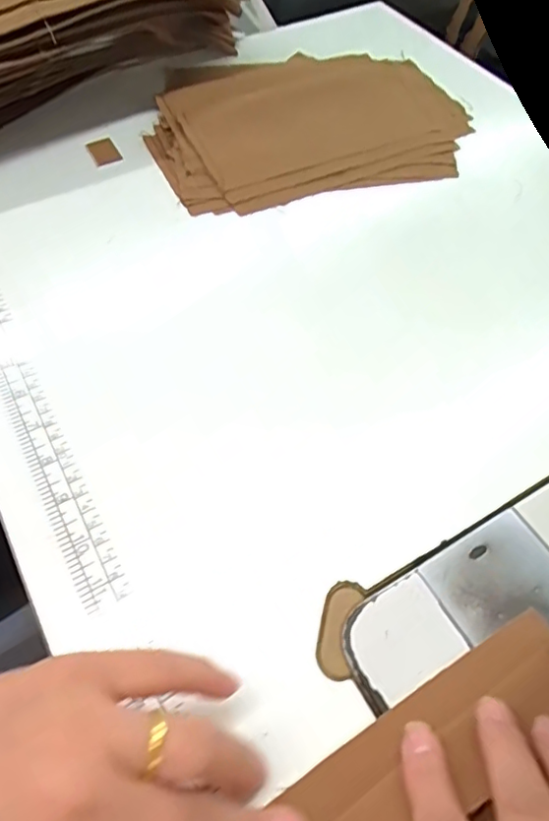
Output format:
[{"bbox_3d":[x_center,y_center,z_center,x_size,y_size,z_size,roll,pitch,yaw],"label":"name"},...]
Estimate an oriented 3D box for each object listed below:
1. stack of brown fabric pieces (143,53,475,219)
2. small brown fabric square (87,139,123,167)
[{"bbox_3d":[0.031,-0.251,0.476,0.259,0.019,0.194,-8,58,-6],"label":"stack of brown fabric pieces"},{"bbox_3d":[-0.141,-0.215,0.462,0.023,0.004,0.033,-25,61,-17],"label":"small brown fabric square"}]

